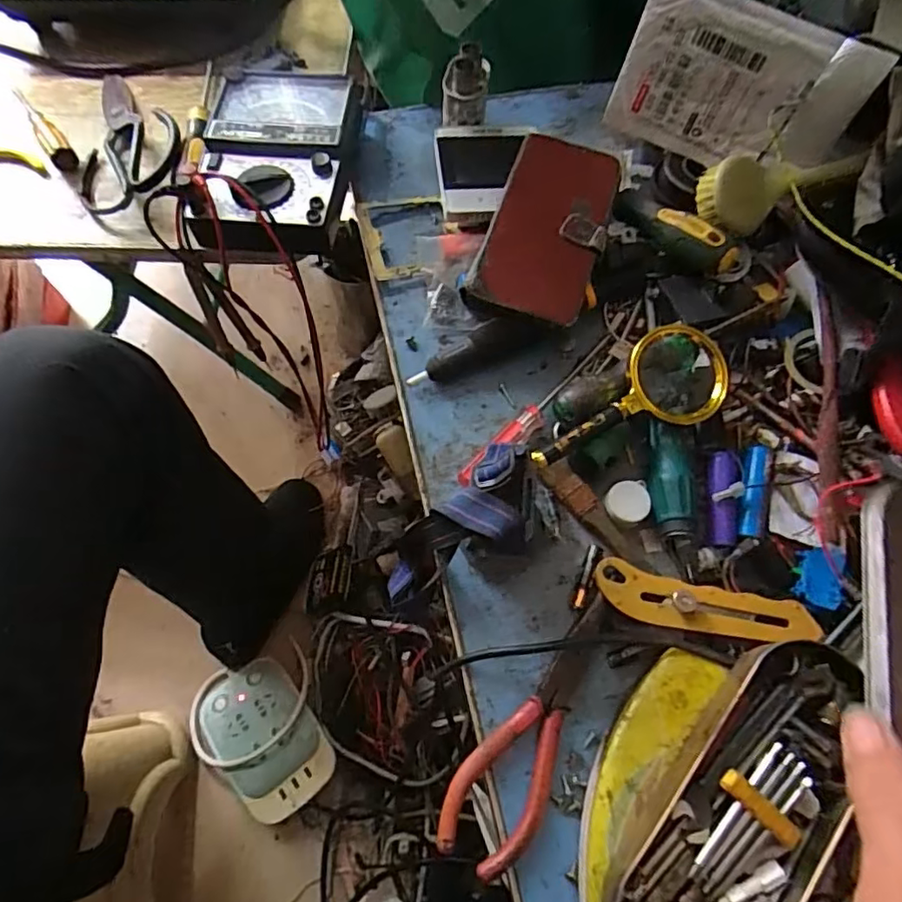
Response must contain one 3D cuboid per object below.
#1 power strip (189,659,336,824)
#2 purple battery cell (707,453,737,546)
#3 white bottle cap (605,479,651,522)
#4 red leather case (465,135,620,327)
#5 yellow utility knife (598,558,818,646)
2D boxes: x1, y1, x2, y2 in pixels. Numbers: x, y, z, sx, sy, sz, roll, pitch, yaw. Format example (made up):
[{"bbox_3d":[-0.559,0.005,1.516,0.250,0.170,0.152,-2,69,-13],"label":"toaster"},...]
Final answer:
[{"bbox_3d":[-0.238,0.353,0.751,0.130,0.045,0.197,-41,73,-16],"label":"power strip"},{"bbox_3d":[0.181,0.033,0.404,0.018,0.014,0.065,9,67,3],"label":"purple battery cell"},{"bbox_3d":[0.119,0.034,0.405,0.028,0.009,0.027,0,67,-1],"label":"white bottle cap"},{"bbox_3d":[0.074,-0.166,0.447,0.081,0.021,0.154,20,77,2],"label":"red leather case"},{"bbox_3d":[0.158,0.099,0.377,0.132,0.017,0.034,13,67,5],"label":"yellow utility knife"}]

